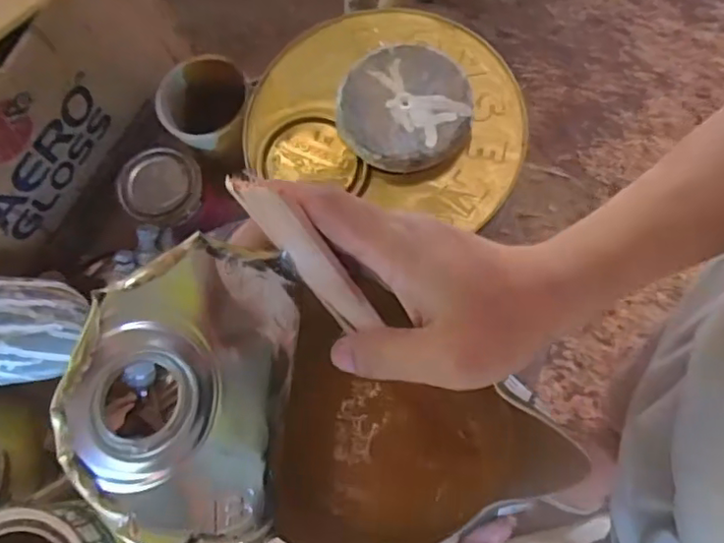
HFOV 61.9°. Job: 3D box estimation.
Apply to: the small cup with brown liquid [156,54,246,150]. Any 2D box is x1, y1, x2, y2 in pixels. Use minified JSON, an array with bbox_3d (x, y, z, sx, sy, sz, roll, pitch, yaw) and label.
[{"bbox_3d":[-0.138,-0.141,0.538,0.074,0.057,0.082,-7,74,0],"label":"small cup with brown liquid"}]

